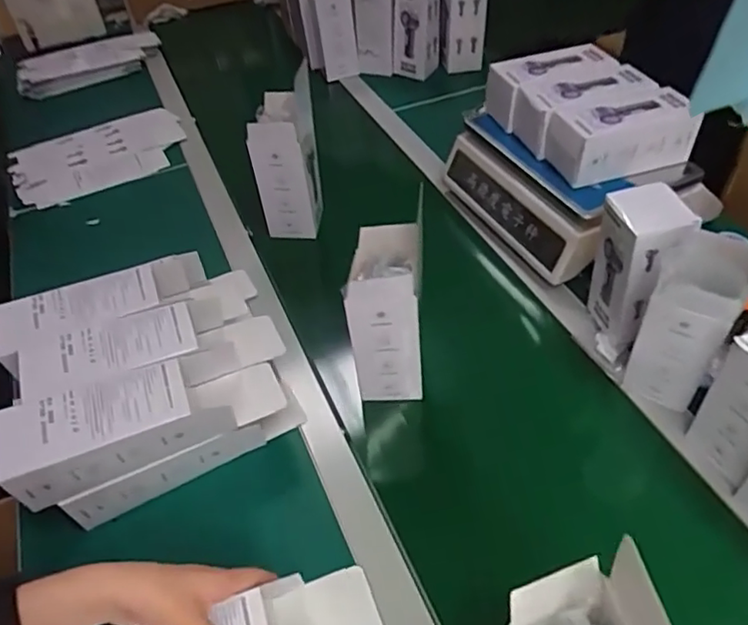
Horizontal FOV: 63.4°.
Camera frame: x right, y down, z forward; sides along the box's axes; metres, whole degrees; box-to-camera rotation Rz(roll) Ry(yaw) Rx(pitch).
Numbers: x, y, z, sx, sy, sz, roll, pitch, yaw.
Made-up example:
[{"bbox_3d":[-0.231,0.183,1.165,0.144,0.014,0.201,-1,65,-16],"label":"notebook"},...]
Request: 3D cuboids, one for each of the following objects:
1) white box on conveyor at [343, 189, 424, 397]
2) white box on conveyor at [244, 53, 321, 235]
[{"bbox_3d":[0.015,0.012,0.653,0.070,0.203,0.080,1,47,6],"label":"white box on conveyor"},{"bbox_3d":[-0.124,-0.204,0.871,0.080,0.201,0.093,4,47,9],"label":"white box on conveyor"}]

